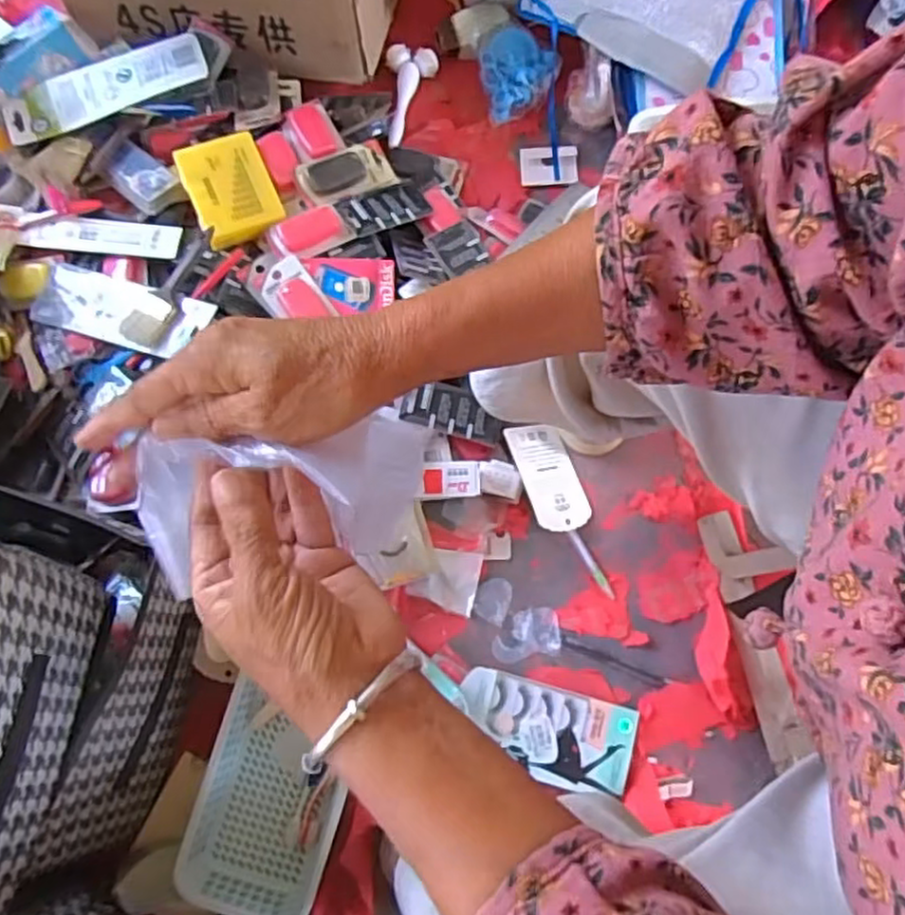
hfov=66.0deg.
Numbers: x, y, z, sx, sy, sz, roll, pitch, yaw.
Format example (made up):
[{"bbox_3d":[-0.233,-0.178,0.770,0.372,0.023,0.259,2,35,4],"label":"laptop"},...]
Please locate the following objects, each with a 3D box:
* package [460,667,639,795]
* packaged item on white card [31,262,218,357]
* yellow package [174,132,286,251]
[{"bbox_3d":[0.093,0.277,0.707,0.174,0.016,0.087,15,77,5],"label":"package"},{"bbox_3d":[-0.357,-0.158,0.742,0.215,0.016,0.070,17,76,18],"label":"packaged item on white card"},{"bbox_3d":[-0.248,-0.302,0.779,0.089,0.034,0.114,-24,77,-5],"label":"yellow package"}]

